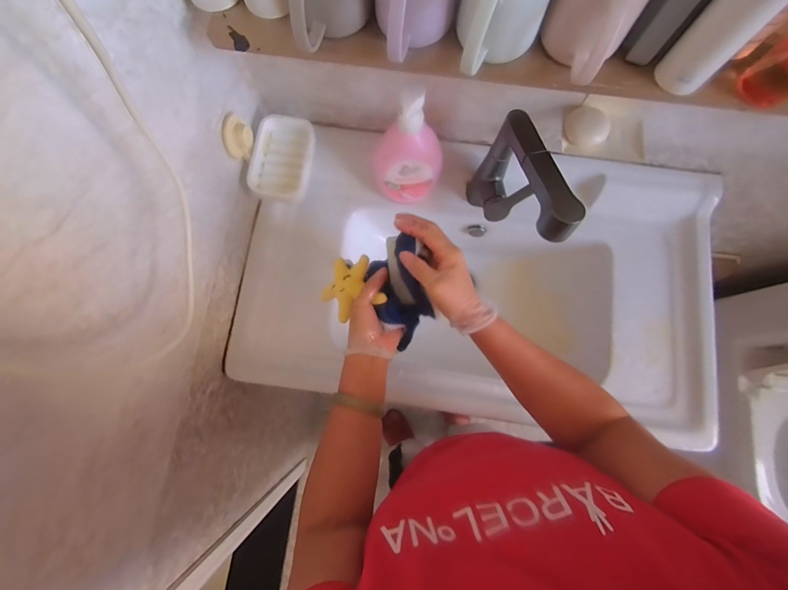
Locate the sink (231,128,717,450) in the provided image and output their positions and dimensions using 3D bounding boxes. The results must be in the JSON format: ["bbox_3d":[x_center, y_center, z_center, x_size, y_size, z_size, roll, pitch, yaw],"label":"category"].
[{"bbox_3d":[0.145,-0.022,0.645,0.790,0.147,0.457,9,78,2],"label":"sink"}]

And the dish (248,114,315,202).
[{"bbox_3d":[-0.179,-0.220,0.564,0.092,0.023,0.136,7,78,2],"label":"dish"}]

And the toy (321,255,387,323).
[{"bbox_3d":[-0.059,-0.011,0.473,0.086,0.025,0.081,-31,84,27],"label":"toy"}]

